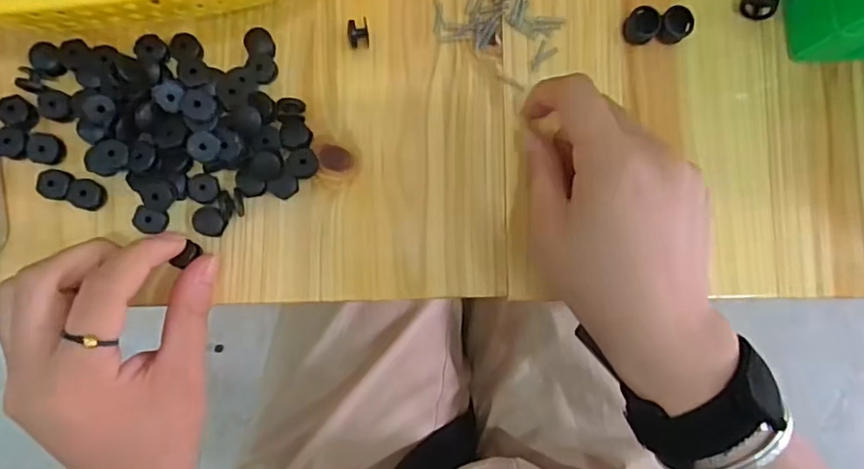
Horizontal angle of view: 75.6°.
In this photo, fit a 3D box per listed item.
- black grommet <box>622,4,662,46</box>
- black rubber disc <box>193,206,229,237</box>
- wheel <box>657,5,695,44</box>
[{"bbox_3d":[0.108,-0.108,0.286,0.017,0.009,0.017,1,84,-6],"label":"black grommet"},{"bbox_3d":[-0.102,-0.006,0.256,0.014,0.007,0.013,1,84,-6],"label":"black rubber disc"},{"bbox_3d":[0.125,-0.108,0.287,0.019,0.007,0.017,-38,89,-8],"label":"wheel"}]

